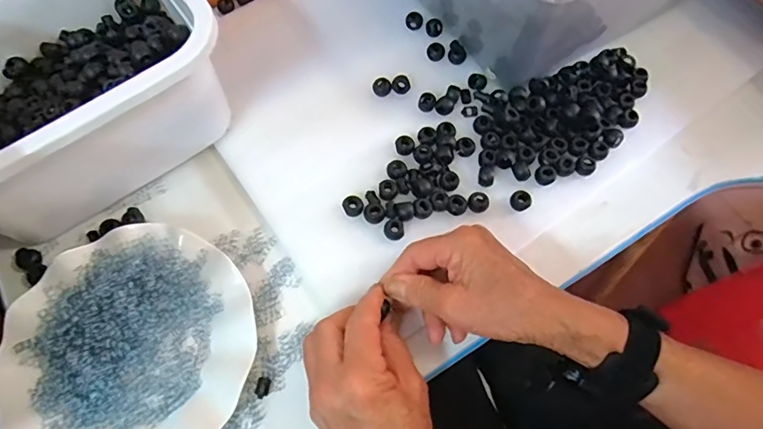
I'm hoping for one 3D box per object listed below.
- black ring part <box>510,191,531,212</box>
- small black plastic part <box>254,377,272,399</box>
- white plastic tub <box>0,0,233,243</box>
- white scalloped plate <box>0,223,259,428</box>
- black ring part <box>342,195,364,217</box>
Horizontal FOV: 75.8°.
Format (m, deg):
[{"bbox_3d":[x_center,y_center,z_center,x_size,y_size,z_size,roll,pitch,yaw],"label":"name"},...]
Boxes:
[{"bbox_3d":[0.119,-0.011,0.419,0.017,0.009,0.016,31,68,13],"label":"black ring part"},{"bbox_3d":[-0.089,0.129,0.366,0.010,0.004,0.015,7,65,2],"label":"small black plastic part"},{"bbox_3d":[-0.258,-0.098,0.398,0.242,0.122,0.191,-33,70,-15],"label":"white plastic tub"},{"bbox_3d":[-0.187,0.097,0.366,0.174,0.028,0.177,0,65,-1],"label":"white scalloped plate"},{"bbox_3d":[-0.024,-0.008,0.414,0.017,0.005,0.015,-9,65,-5],"label":"black ring part"}]

